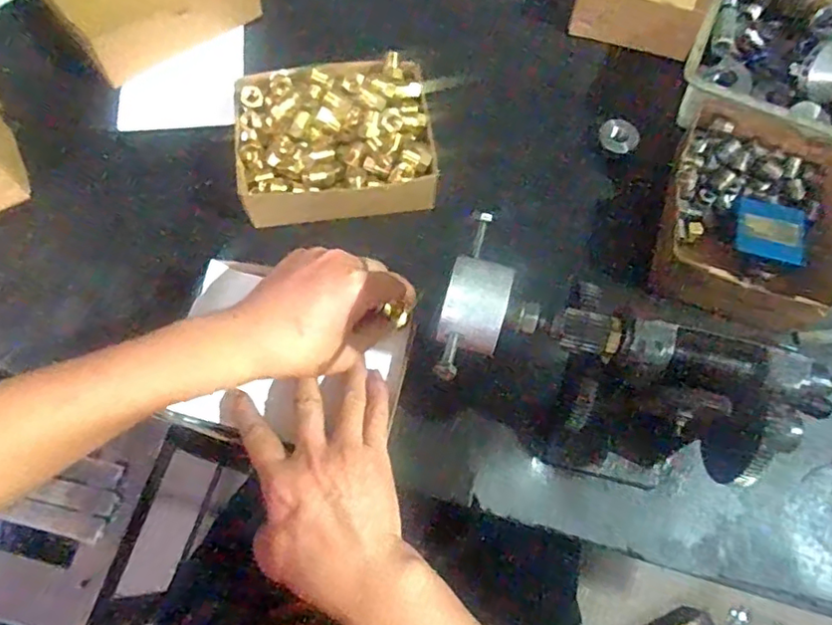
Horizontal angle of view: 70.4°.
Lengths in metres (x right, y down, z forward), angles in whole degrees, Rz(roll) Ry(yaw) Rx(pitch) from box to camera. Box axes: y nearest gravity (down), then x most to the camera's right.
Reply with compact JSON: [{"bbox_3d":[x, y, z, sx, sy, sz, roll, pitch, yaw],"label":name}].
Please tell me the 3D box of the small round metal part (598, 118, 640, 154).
[{"bbox_3d":[0.186,-0.162,0.542,0.035,0.015,0.027,31,71,9],"label":"small round metal part"}]

